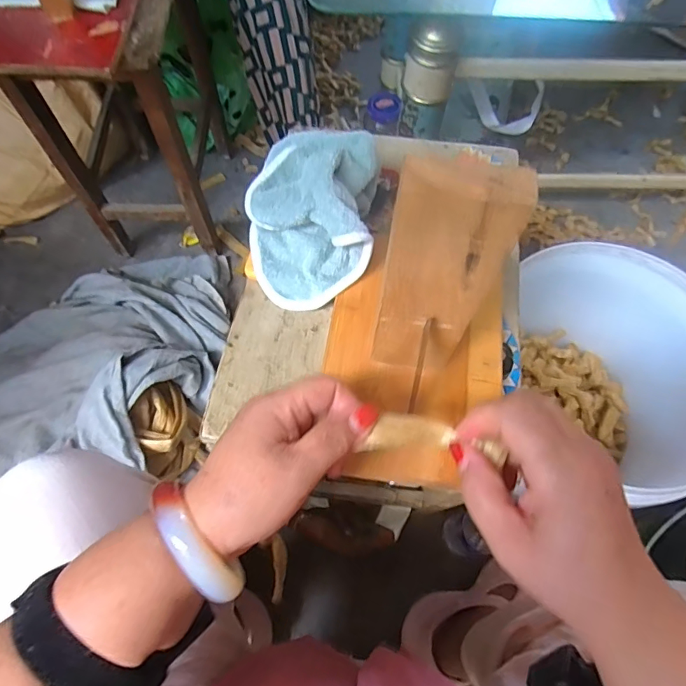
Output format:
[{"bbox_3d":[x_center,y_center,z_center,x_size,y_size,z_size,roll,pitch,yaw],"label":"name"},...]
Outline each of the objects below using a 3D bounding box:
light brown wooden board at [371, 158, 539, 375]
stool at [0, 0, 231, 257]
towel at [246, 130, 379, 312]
[{"bbox_3d":[0.053,-0.029,0.279,0.057,0.190,0.022,-1,66,0],"label":"light brown wooden board"},{"bbox_3d":[-0.349,-0.412,0.808,0.222,0.412,0.374,-1,66,0],"label":"stool"},{"bbox_3d":[-0.030,-0.123,0.407,0.110,0.085,0.165,4,66,2],"label":"towel"}]

